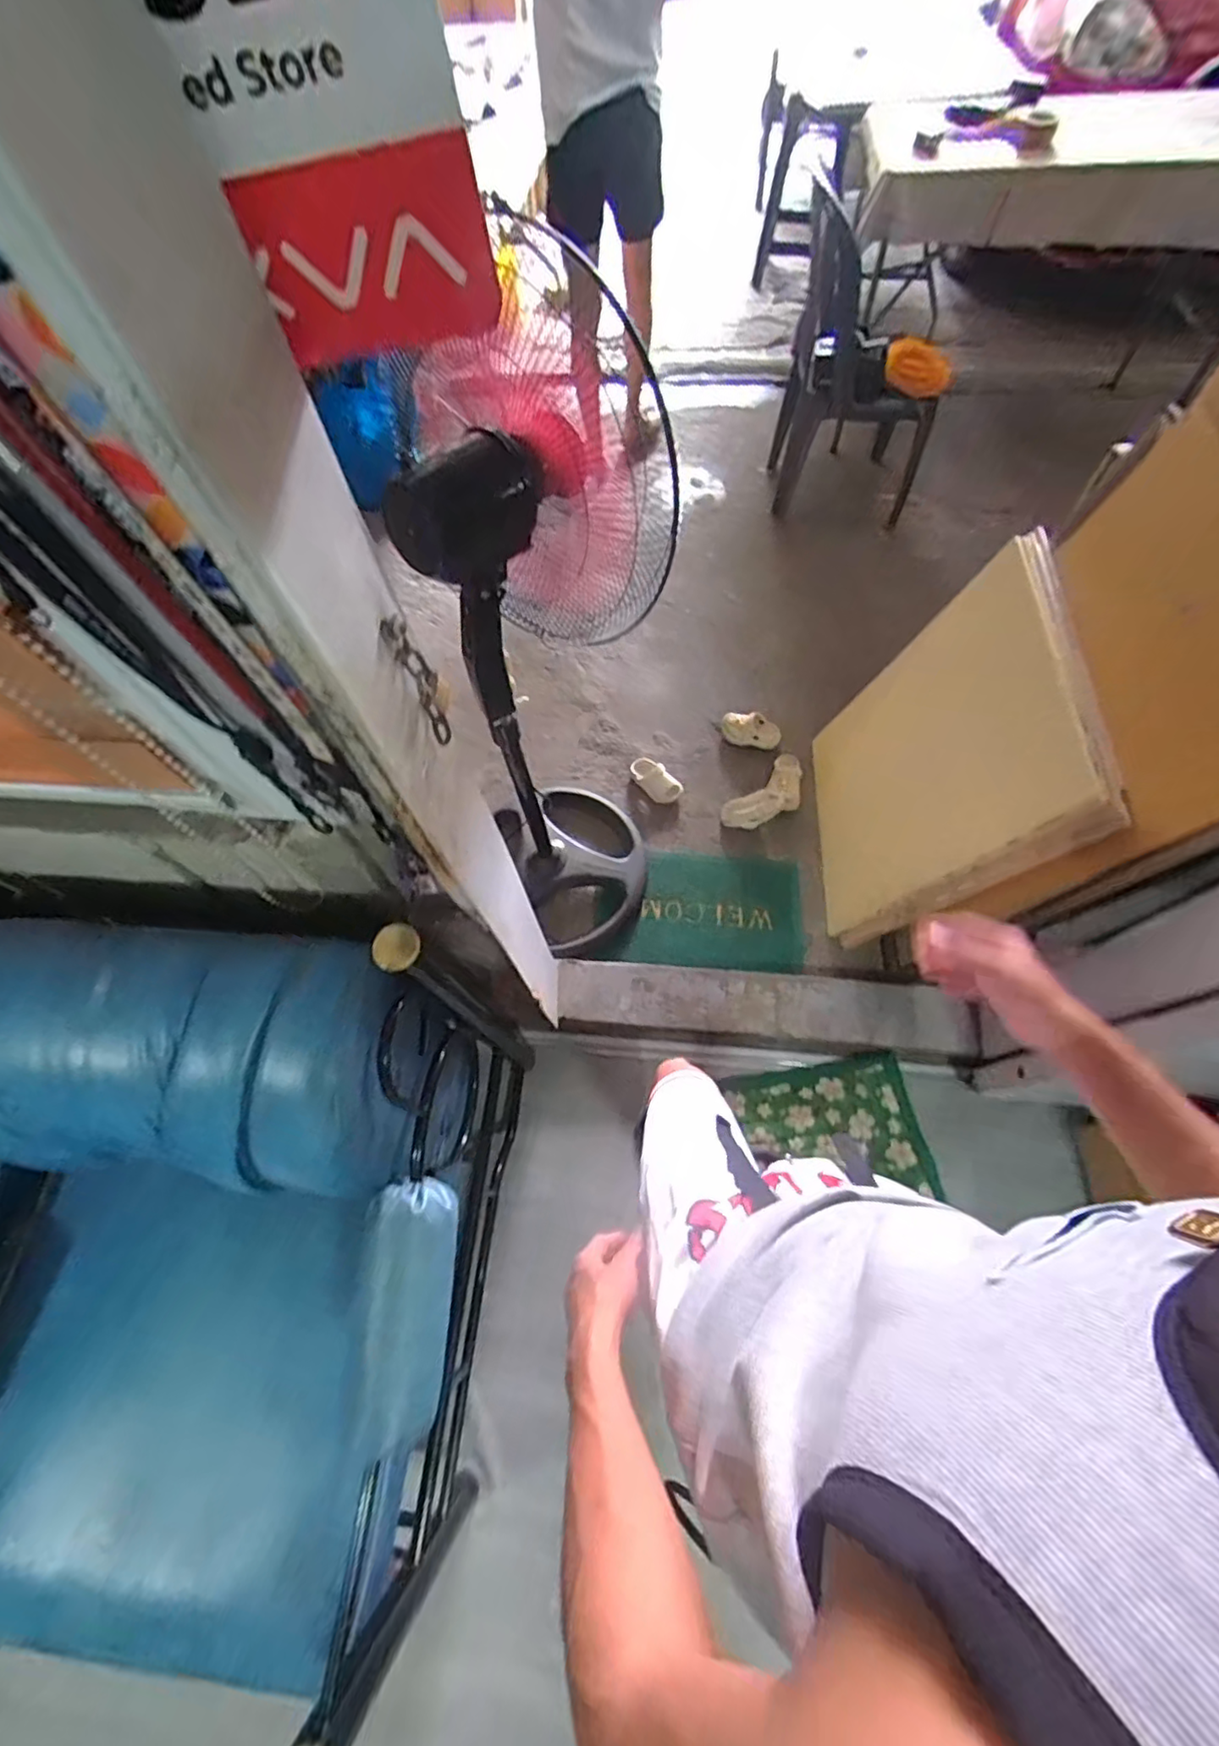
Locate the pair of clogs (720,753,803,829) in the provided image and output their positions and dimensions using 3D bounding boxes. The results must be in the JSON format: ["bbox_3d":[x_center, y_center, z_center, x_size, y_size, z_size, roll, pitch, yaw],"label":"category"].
[{"bbox_3d":[0.423,-0.205,1.607,0.255,0.118,0.135,-35,68,-14],"label":"pair of clogs"}]

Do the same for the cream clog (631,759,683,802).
[{"bbox_3d":[0.124,-0.258,1.659,0.083,0.051,0.165,-41,69,-16],"label":"cream clog"}]

